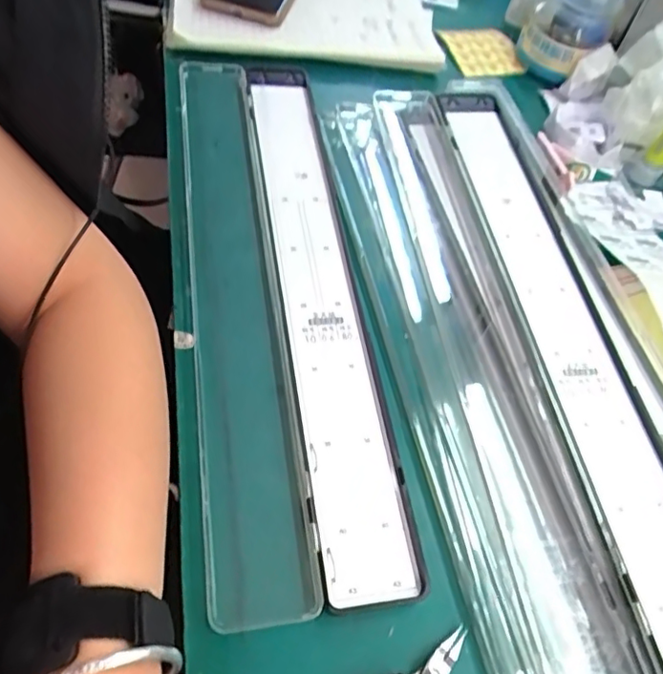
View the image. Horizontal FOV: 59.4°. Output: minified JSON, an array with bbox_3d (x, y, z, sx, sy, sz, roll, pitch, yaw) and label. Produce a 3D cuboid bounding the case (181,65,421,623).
[{"bbox_3d":[-0.038,-0.045,0.394,0.111,0.011,0.425,-3,58,-12],"label":"case"}]

